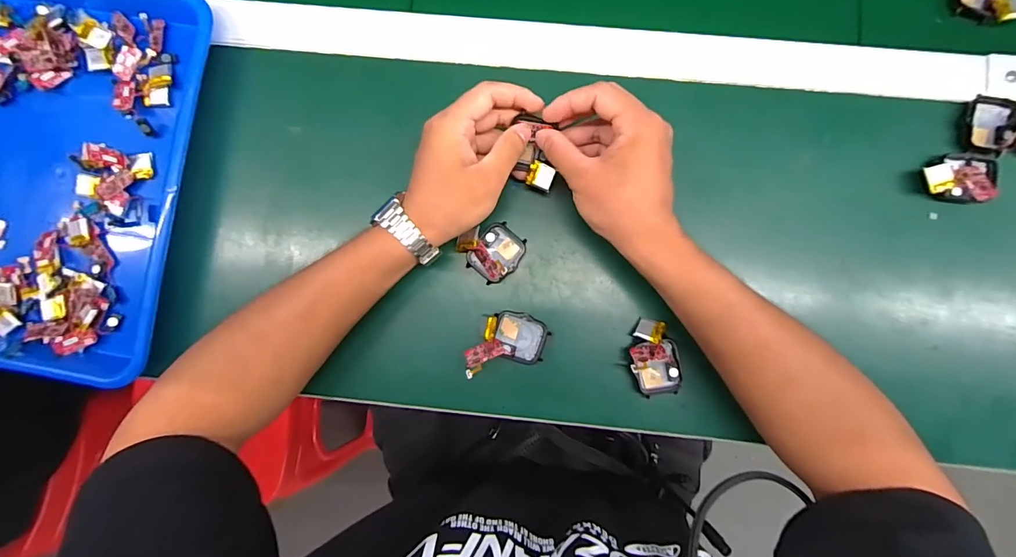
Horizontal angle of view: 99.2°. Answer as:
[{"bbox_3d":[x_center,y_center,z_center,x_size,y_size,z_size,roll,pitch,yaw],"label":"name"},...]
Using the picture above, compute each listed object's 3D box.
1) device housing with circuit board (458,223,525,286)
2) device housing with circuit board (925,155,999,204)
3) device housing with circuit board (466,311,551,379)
[{"bbox_3d":[-0.013,-0.025,0.357,0.049,0.023,0.046,40,90,3],"label":"device housing with circuit board"},{"bbox_3d":[0.368,-0.082,0.351,0.054,0.016,0.039,5,88,3],"label":"device housing with circuit board"},{"bbox_3d":[-0.001,0.051,0.354,0.066,0.026,0.044,-5,88,2],"label":"device housing with circuit board"}]

